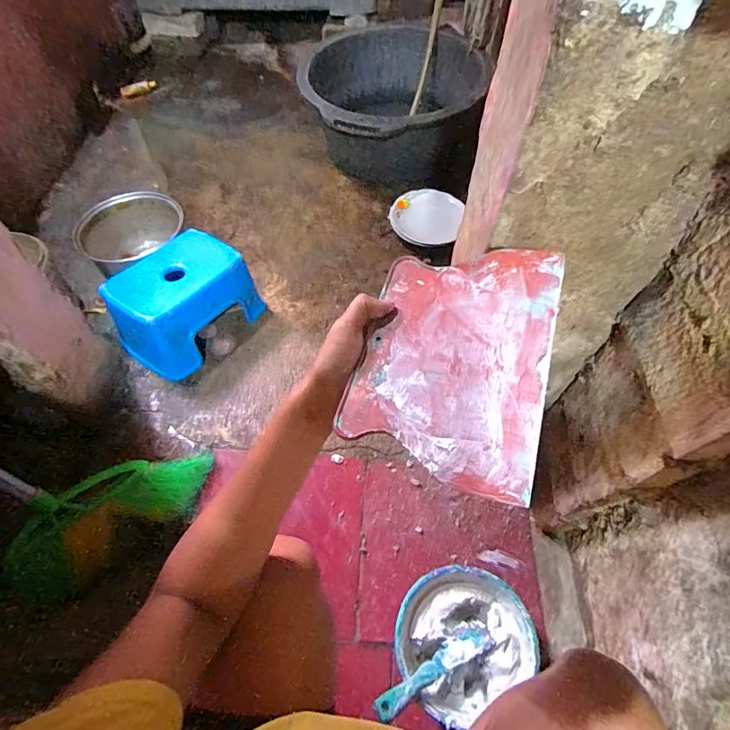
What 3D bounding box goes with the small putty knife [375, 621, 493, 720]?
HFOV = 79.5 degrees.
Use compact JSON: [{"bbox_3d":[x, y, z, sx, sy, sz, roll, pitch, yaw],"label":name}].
[{"bbox_3d":[0.099,0.430,0.622,0.199,0.022,0.038,-16,59,-31],"label":"small putty knife"}]

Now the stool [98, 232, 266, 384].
[{"bbox_3d":[-0.400,-0.137,0.964,0.198,0.159,0.294,33,66,18],"label":"stool"}]

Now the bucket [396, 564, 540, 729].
[{"bbox_3d":[0.145,0.408,0.665,0.191,0.082,0.178,0,60,1],"label":"bucket"}]

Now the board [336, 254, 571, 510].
[{"bbox_3d":[0.069,-0.012,0.341,0.139,0.004,0.205,9,62,20],"label":"board"}]

